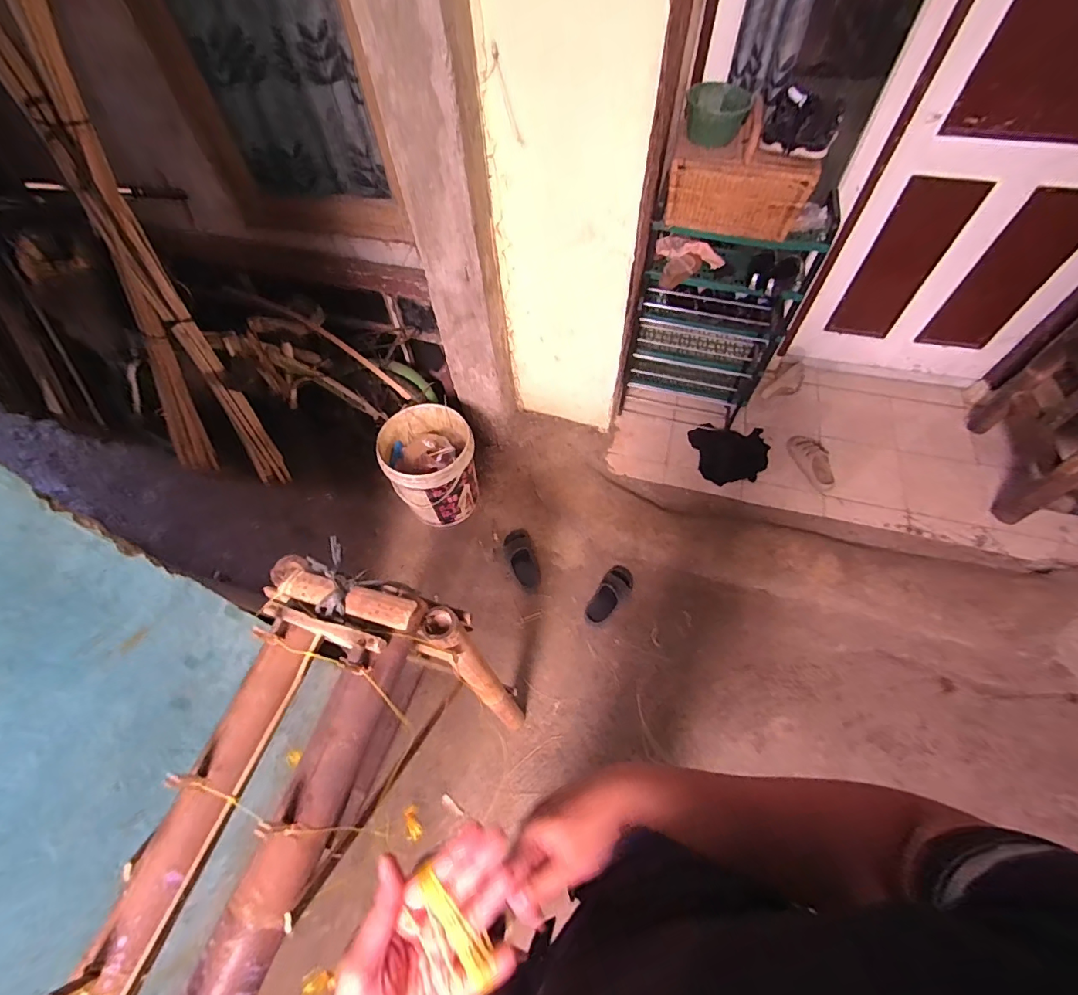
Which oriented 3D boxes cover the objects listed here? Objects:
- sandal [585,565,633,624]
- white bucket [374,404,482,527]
[{"bbox_3d":[0.236,0.326,1.578,0.100,0.057,0.229,37,67,21],"label":"sandal"},{"bbox_3d":[-0.371,-0.116,1.669,0.315,0.304,0.329,-1,59,1],"label":"white bucket"}]

